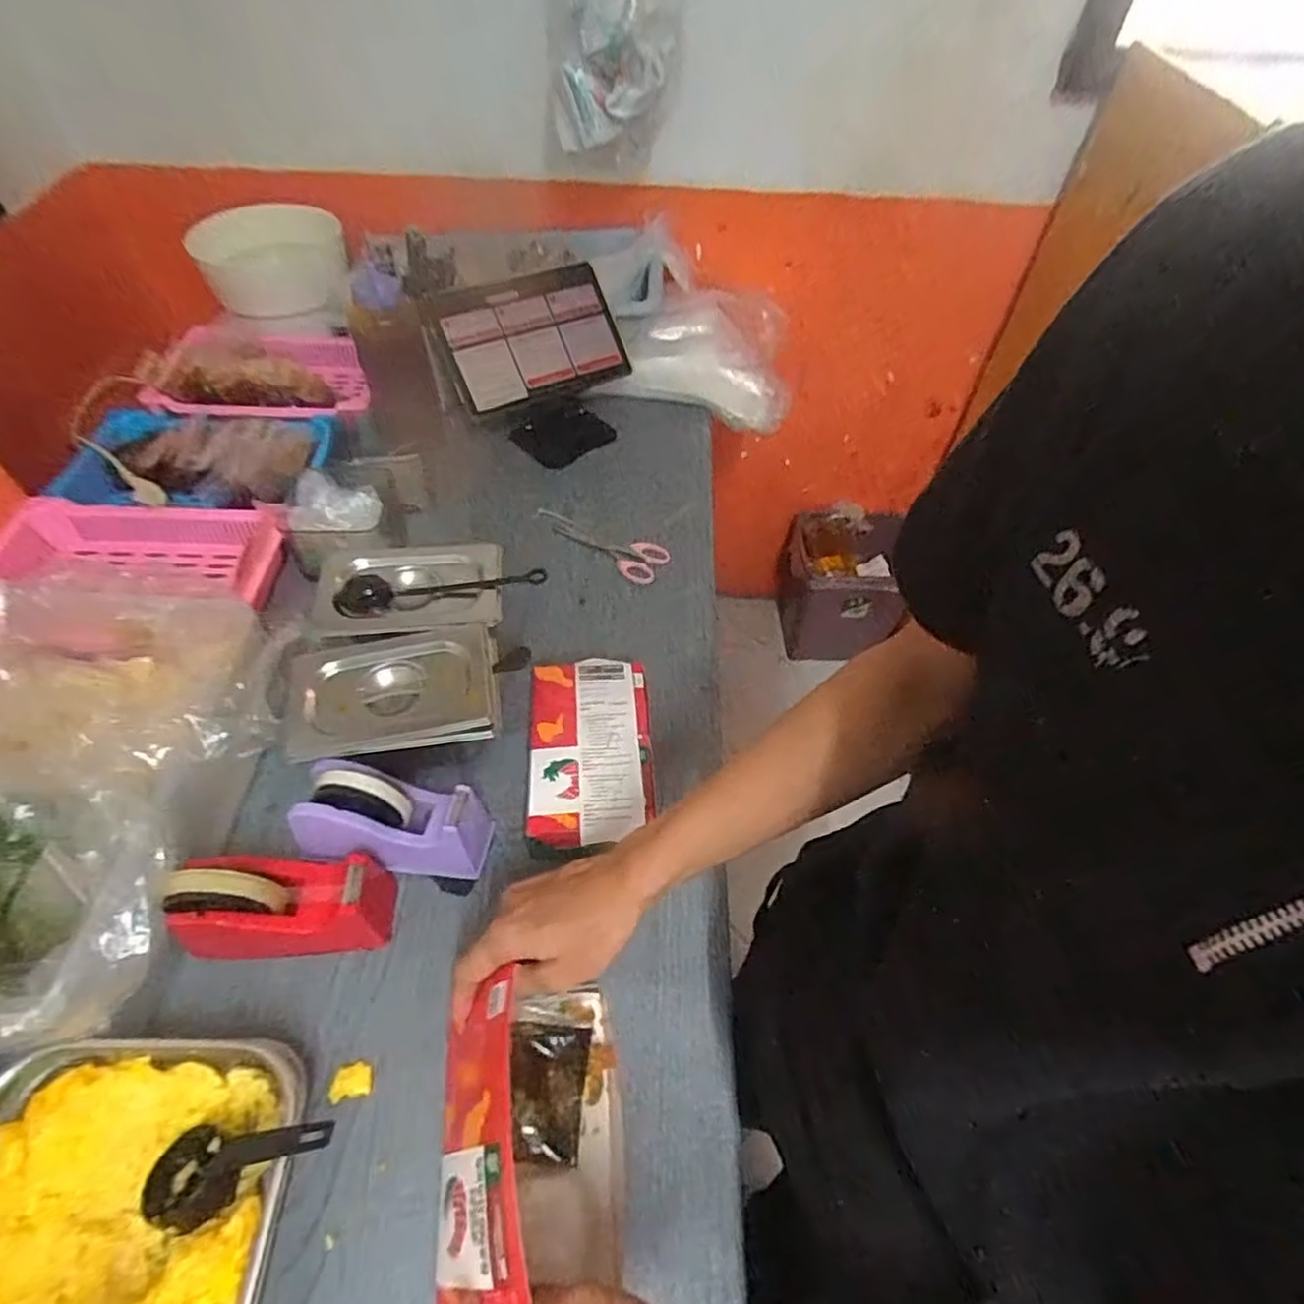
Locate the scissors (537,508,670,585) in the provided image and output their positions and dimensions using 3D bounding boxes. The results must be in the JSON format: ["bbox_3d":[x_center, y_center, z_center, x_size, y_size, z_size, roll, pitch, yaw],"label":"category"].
[{"bbox_3d":[-0.074,-0.137,0.891,0.187,0.014,0.073,20,55,12],"label":"scissors"}]

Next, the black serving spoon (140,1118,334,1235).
[{"bbox_3d":[-0.280,0.341,0.462,0.133,0.038,0.059,-21,54,8],"label":"black serving spoon"}]

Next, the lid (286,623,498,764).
[{"bbox_3d":[-0.237,0.033,0.627,0.180,0.012,0.122,-7,54,-8],"label":"lid"}]

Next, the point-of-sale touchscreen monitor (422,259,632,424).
[{"bbox_3d":[-0.164,-0.433,0.965,0.259,0.162,0.037,-27,28,-21],"label":"point-of-sale touchscreen monitor"}]

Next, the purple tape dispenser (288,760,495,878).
[{"bbox_3d":[-0.221,0.146,0.604,0.146,0.091,0.067,4,53,1],"label":"purple tape dispenser"}]

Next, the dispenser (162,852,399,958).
[{"bbox_3d":[-0.297,0.201,0.560,0.150,0.105,0.068,-4,53,-5],"label":"dispenser"}]

